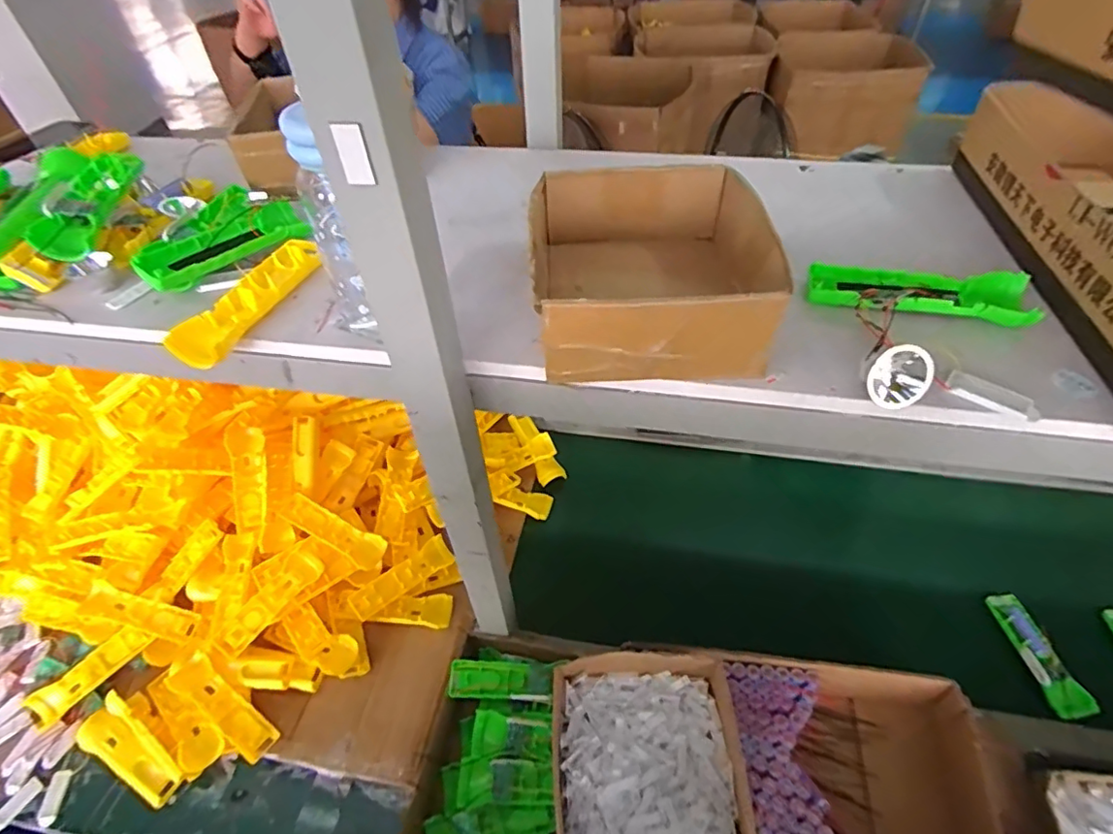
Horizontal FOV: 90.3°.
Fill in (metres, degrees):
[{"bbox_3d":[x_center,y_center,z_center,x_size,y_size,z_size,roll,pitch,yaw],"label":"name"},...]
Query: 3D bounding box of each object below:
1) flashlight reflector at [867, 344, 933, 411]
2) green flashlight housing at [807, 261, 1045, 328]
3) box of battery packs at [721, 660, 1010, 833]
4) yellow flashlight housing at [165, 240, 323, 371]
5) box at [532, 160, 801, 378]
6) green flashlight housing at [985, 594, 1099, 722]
[{"bbox_3d":[0.237,-0.031,0.381,0.035,0.037,0.038,30,56,26],"label":"flashlight reflector"},{"bbox_3d":[0.288,-0.098,0.448,0.158,0.024,0.056,9,50,11],"label":"green flashlight housing"},{"bbox_3d":[0.353,0.424,0.664,0.272,0.084,0.221,4,49,7],"label":"box of battery packs"},{"bbox_3d":[-0.265,-0.105,0.487,0.042,0.023,0.161,12,50,13],"label":"yellow flashlight housing"},{"bbox_3d":[0.077,-0.124,0.453,0.178,0.071,0.207,-3,49,1],"label":"box"},{"bbox_3d":[0.674,0.330,0.778,0.045,0.026,0.166,-9,49,-4],"label":"green flashlight housing"}]

